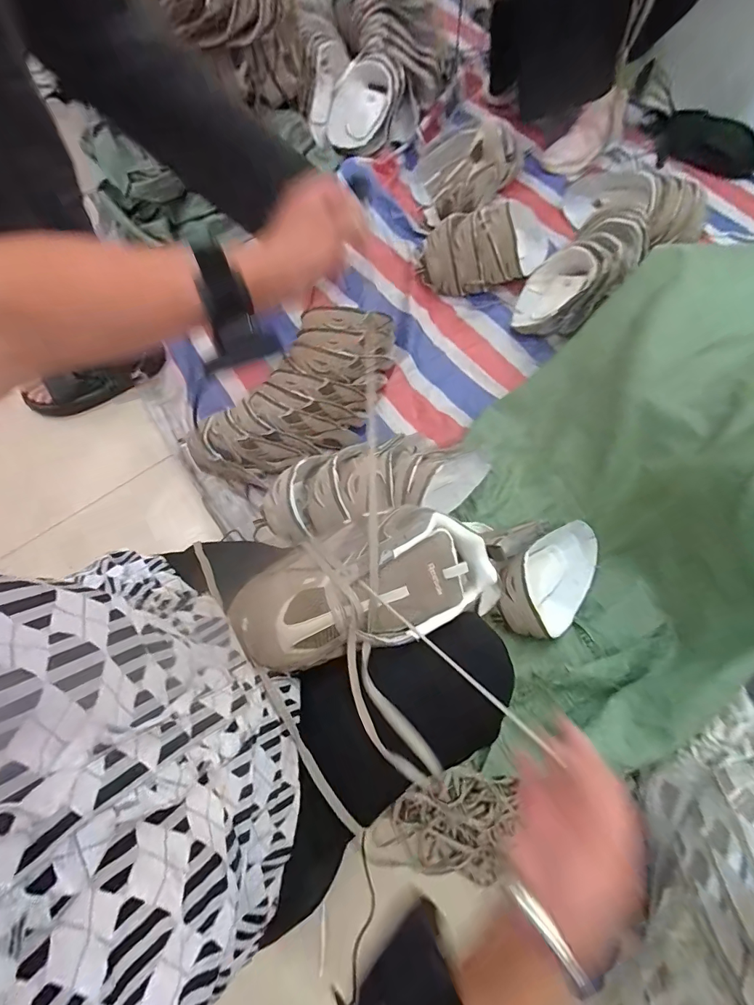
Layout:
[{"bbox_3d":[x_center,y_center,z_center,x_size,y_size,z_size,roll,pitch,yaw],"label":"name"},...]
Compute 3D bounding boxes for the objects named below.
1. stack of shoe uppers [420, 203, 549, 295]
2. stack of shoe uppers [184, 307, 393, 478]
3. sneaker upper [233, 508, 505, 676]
[{"bbox_3d":[0.286,-0.598,0.983,0.362,0.135,0.137,-21,74,-8],"label":"stack of shoe uppers"},{"bbox_3d":[-0.128,-0.217,0.831,0.212,0.131,0.492,40,76,10],"label":"stack of shoe uppers"},{"bbox_3d":[-0.010,0.078,0.409,0.242,0.074,0.122,-18,74,-5],"label":"sneaker upper"}]

